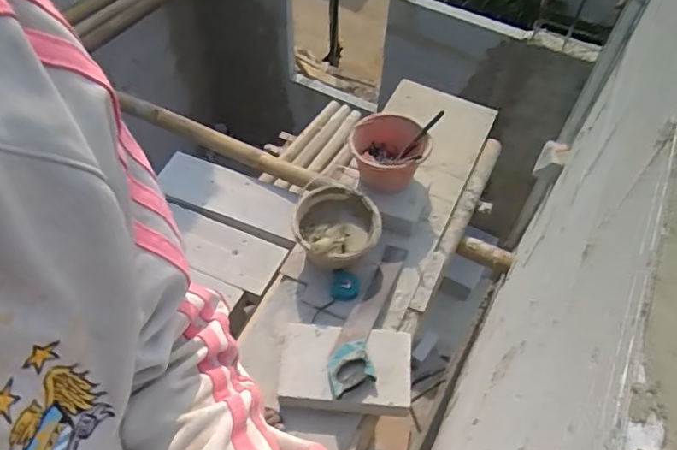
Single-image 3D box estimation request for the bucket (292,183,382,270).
[{"bbox_3d":[-0.004,0.013,1.590,0.240,0.161,0.220,1,53,-1],"label":"bucket"}]

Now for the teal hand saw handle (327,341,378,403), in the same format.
[{"bbox_3d":[0.029,0.366,1.358,0.110,0.027,0.146,-7,54,-8],"label":"teal hand saw handle"}]

